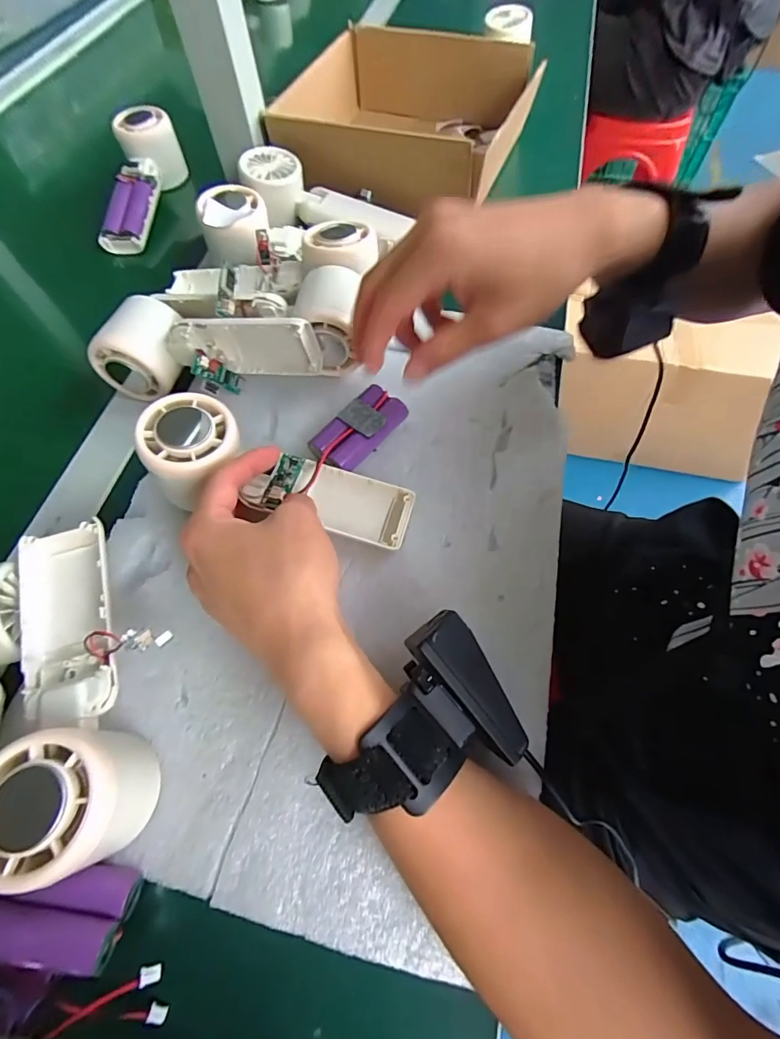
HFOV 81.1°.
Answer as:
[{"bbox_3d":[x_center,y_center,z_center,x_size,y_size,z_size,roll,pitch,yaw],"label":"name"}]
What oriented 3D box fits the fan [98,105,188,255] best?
[{"bbox_3d":[-0.257,-0.339,0.467,0.056,0.049,0.159,6,77,6],"label":"fan"}]

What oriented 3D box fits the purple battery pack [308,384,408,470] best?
[{"bbox_3d":[-0.021,-0.060,0.313,0.034,0.020,0.069,41,72,19],"label":"purple battery pack"}]

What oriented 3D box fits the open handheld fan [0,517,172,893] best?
[{"bbox_3d":[-0.155,0.079,0.228,0.061,0.053,0.161,-12,64,-4],"label":"open handheld fan"}]

